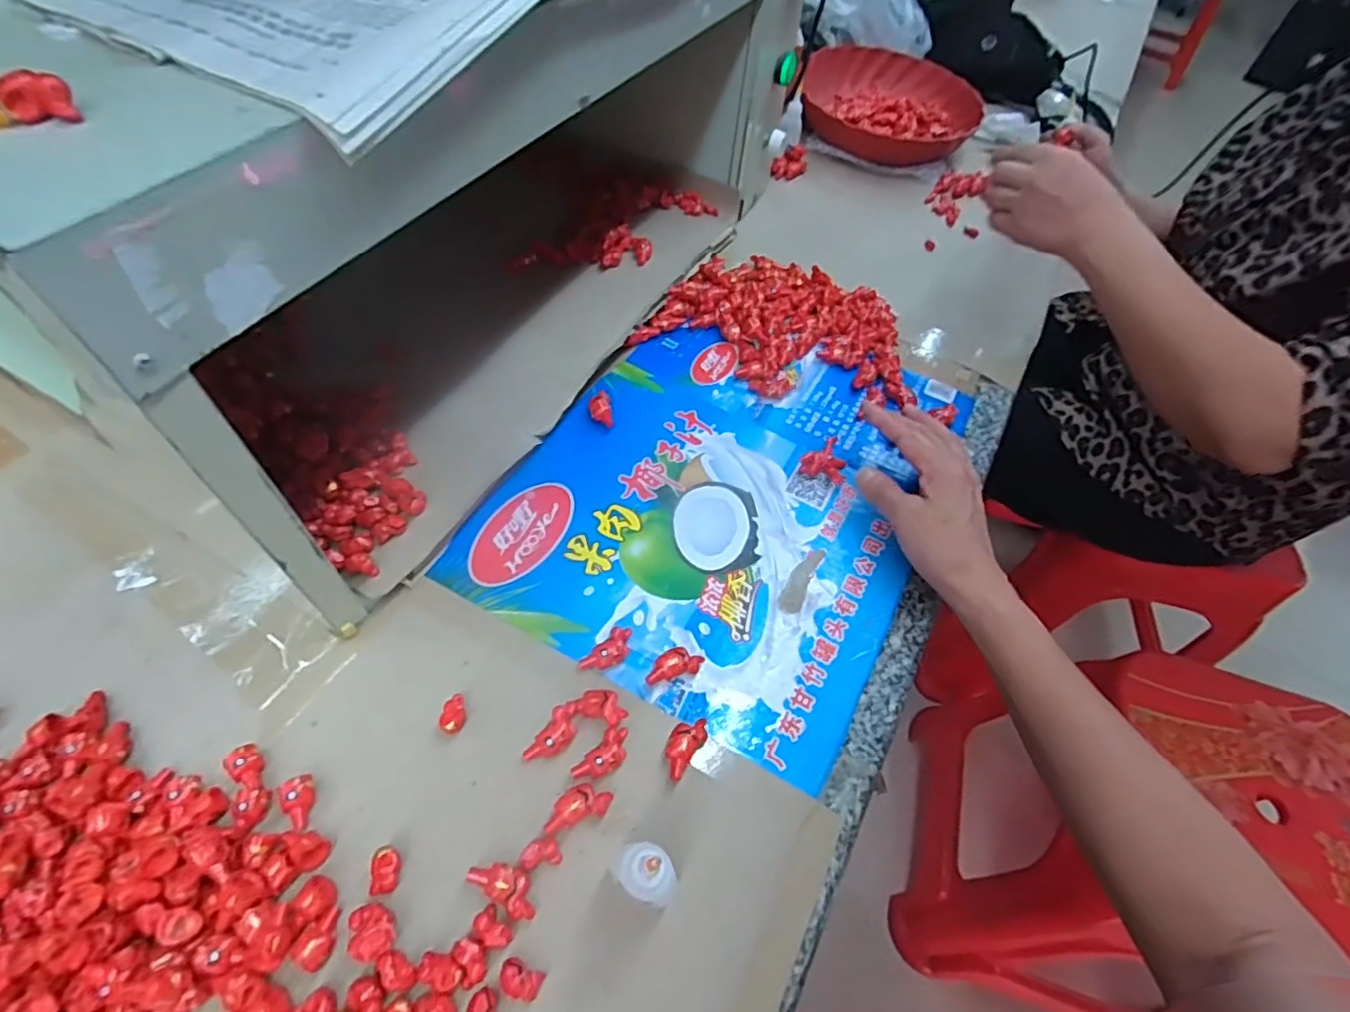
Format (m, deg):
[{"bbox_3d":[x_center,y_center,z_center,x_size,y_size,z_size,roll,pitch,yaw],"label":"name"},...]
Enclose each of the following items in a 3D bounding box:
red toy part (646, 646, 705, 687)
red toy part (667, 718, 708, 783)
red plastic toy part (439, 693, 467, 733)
[{"bbox_3d":[-0.001,0.101,0.399,0.039,0.015,0.017,-16,58,-16],"label":"red toy part"},{"bbox_3d":[0.005,0.141,0.370,0.019,0.013,0.039,33,58,16],"label":"red toy part"},{"bbox_3d":[-0.131,0.123,0.371,0.013,0.012,0.024,-8,56,-11],"label":"red plastic toy part"}]

